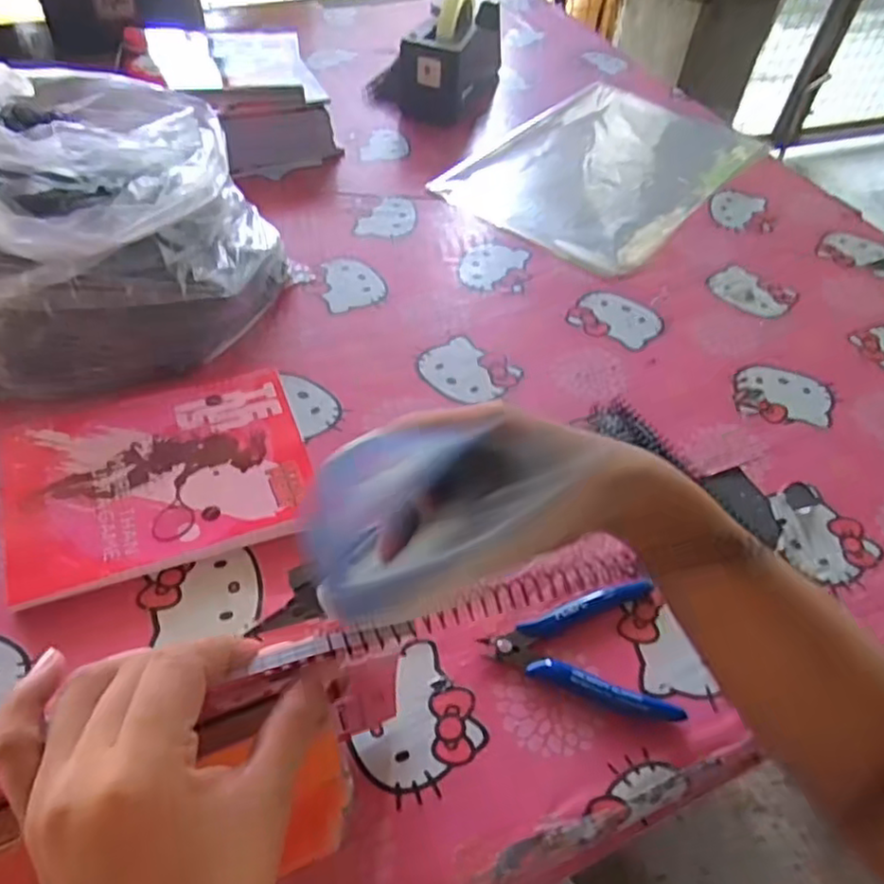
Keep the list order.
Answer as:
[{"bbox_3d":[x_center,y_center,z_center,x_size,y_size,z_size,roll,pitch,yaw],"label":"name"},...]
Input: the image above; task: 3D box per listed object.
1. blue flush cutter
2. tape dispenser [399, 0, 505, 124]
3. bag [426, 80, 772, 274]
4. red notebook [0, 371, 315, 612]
[{"bbox_3d":[0.082,0.127,0.412,0.108,0.019,0.080,1,50,-4],"label":"blue flush cutter"},{"bbox_3d":[0.019,-0.508,0.877,0.080,0.113,0.207,19,51,11],"label":"tape dispenser"},{"bbox_3d":[0.203,-0.344,0.820,0.261,0.014,0.406,34,55,21],"label":"bag"},{"bbox_3d":[-0.197,0.024,0.477,0.193,0.021,0.154,-13,53,-15],"label":"red notebook"}]

